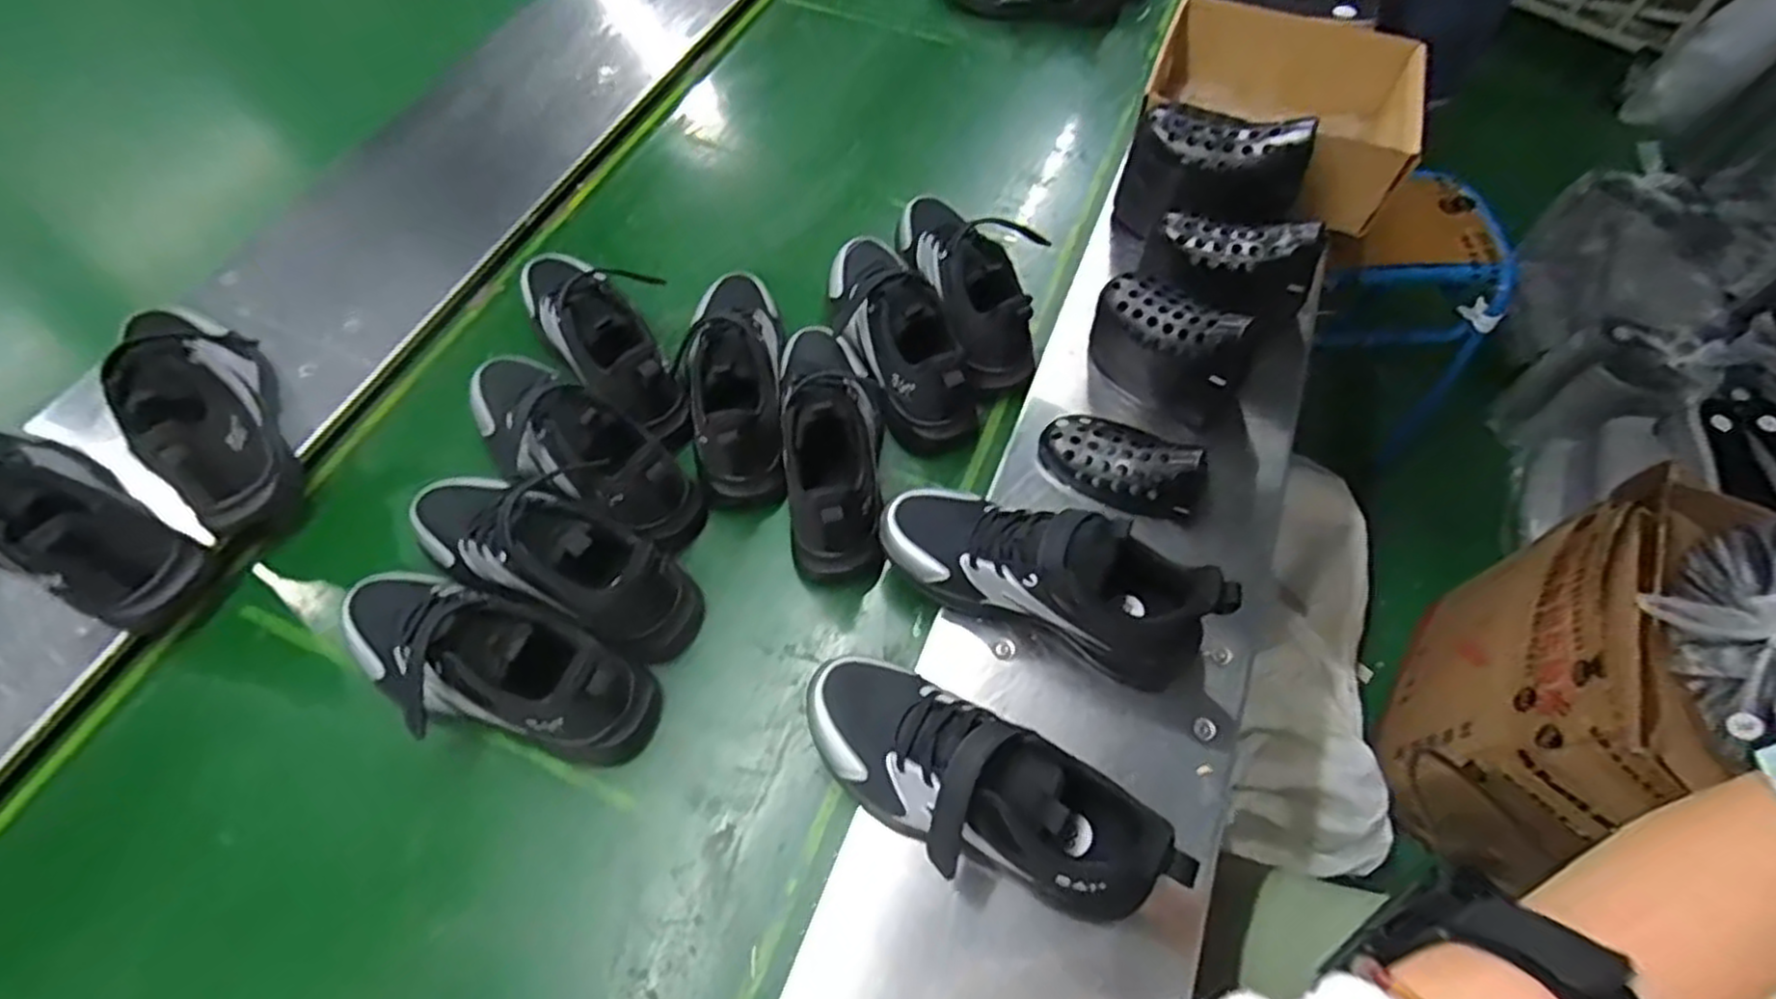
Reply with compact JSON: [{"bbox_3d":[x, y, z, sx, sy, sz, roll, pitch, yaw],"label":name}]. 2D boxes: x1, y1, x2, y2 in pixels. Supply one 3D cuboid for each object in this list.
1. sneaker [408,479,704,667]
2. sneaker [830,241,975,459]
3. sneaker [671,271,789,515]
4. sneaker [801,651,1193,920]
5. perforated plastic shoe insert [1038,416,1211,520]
[{"bbox_3d":[-0.268,0.051,0.596,0.242,0.097,0.090,20,62,11],"label":"sneaker"},{"bbox_3d":[0.007,-0.163,0.729,0.094,0.129,0.241,-18,62,-10],"label":"sneaker"},{"bbox_3d":[-0.141,-0.116,0.701,0.082,0.125,0.237,-4,60,-3],"label":"sneaker"},{"bbox_3d":[0.051,0.187,0.493,0.246,0.113,0.091,30,64,16],"label":"sneaker"},{"bbox_3d":[0.200,-0.035,0.655,0.139,0.070,0.078,27,63,14],"label":"perforated plastic shoe insert"}]

